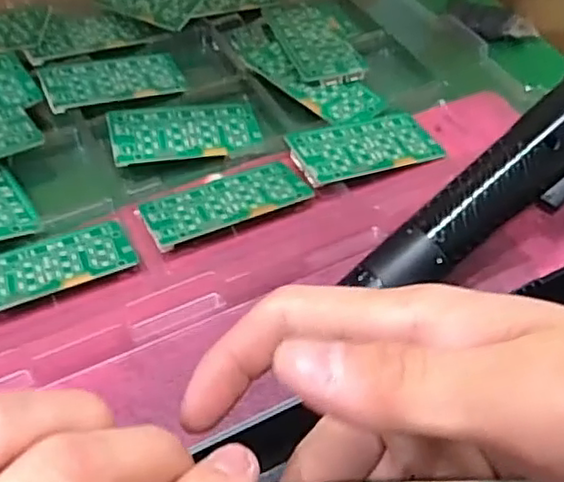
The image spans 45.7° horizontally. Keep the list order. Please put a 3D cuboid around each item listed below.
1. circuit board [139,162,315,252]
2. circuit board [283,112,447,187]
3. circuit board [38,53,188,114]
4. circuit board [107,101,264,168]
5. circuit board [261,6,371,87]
[{"bbox_3d":[-0.033,-0.025,0.388,0.093,0.009,0.045,-22,56,-17],"label":"circuit board"},{"bbox_3d":[0.052,-0.060,0.419,0.094,0.005,0.048,-15,52,-24],"label":"circuit board"},{"bbox_3d":[-0.116,-0.111,0.464,0.092,0.005,0.050,-12,51,-20],"label":"circuit board"},{"bbox_3d":[-0.062,-0.071,0.432,0.094,0.004,0.049,-5,52,-14],"label":"circuit board"},{"bbox_3d":[0.022,-0.143,0.481,0.046,0.010,0.091,-16,55,-13],"label":"circuit board"}]

